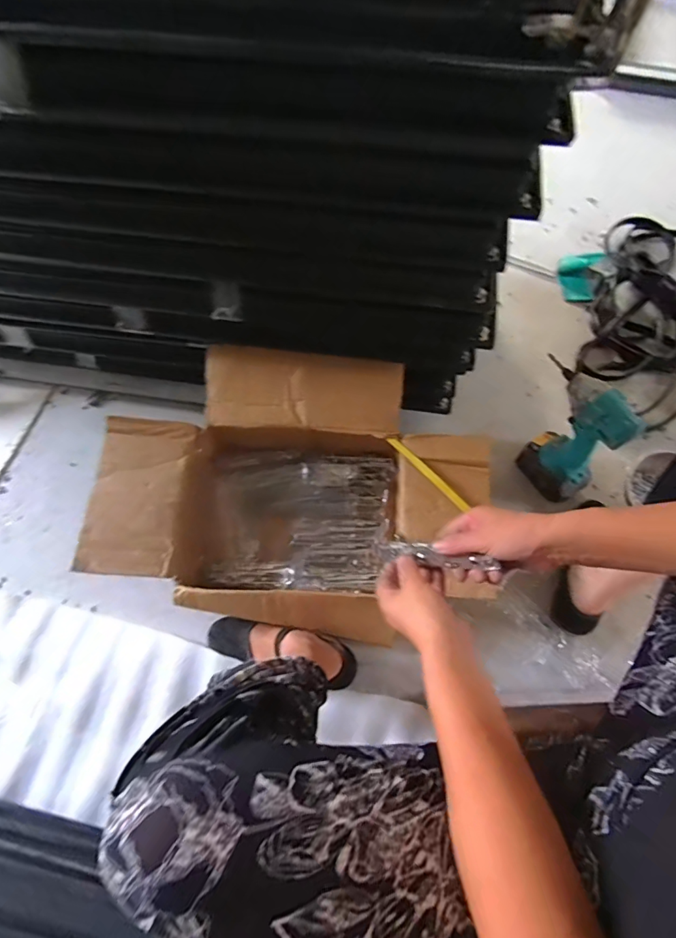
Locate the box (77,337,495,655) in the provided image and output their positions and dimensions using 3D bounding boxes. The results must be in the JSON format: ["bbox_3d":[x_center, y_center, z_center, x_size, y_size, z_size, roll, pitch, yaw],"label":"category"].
[{"bbox_3d":[-0.077,0.038,0.793,0.597,0.203,0.424,9,67,5],"label":"box"}]

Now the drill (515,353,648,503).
[{"bbox_3d":[0.403,-0.055,0.809,0.064,0.264,0.161,-26,69,-10],"label":"drill"}]

